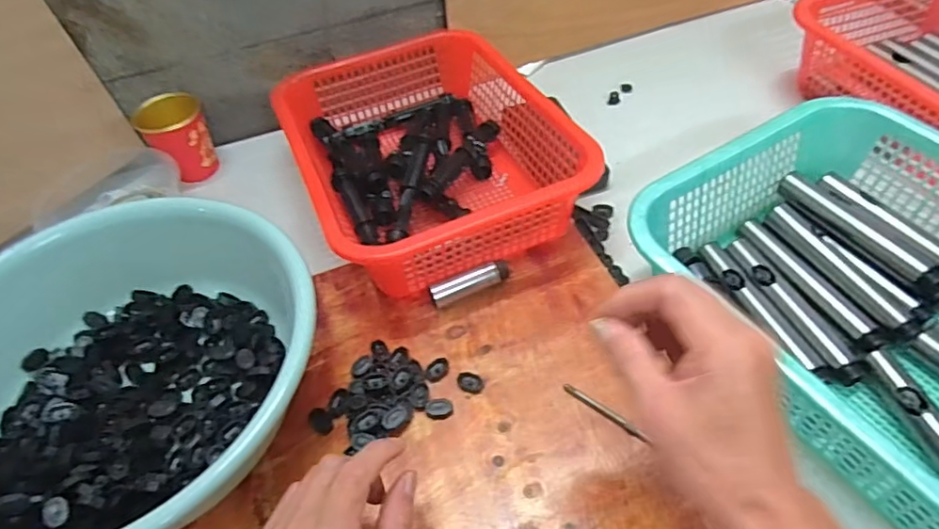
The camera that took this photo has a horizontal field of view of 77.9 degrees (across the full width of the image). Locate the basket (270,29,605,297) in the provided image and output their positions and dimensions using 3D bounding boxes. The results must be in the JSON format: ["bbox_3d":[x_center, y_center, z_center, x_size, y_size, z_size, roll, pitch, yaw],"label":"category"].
[{"bbox_3d":[-0.051,-0.128,0.616,0.251,0.096,0.325,-22,53,-13],"label":"basket"}]

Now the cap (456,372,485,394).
[{"bbox_3d":[0.001,0.097,0.479,0.023,0.004,0.016,18,57,18],"label":"cap"}]

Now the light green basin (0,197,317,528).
[{"bbox_3d":[-0.257,0.092,0.437,0.289,0.096,0.264,-2,51,4],"label":"light green basin"}]

